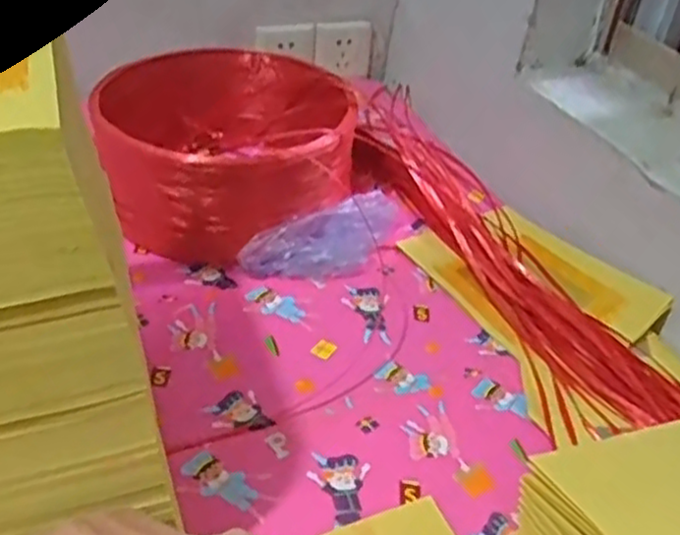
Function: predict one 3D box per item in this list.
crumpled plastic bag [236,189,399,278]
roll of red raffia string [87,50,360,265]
[{"bbox_3d":[-0.002,-0.030,0.772,0.190,0.054,0.067,-21,45,-33],"label":"crumpled plastic bag"},{"bbox_3d":[-0.115,-0.132,0.832,0.243,0.130,0.258,5,36,-4],"label":"roll of red raffia string"}]

